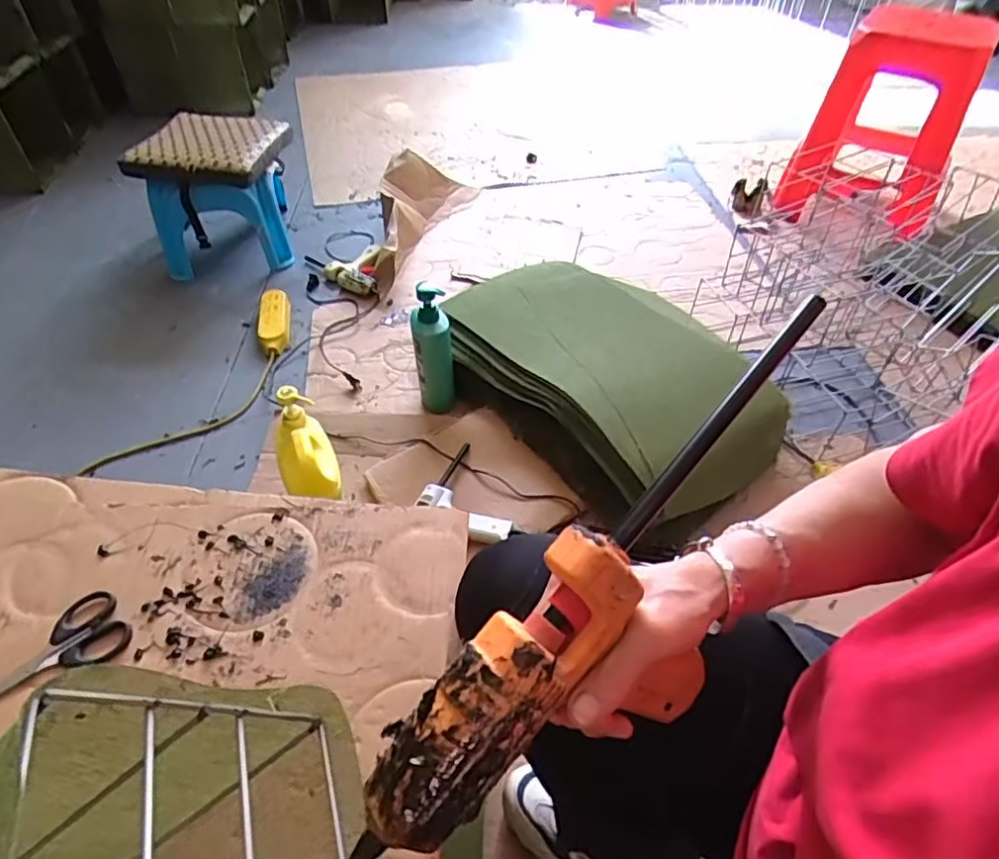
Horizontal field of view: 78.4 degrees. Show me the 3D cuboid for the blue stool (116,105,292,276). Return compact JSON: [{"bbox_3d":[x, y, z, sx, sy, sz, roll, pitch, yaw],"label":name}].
[{"bbox_3d":[-0.656,-0.556,1.448,0.314,0.260,0.297,0,46,-2],"label":"blue stool"}]

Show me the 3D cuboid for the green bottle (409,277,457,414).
[{"bbox_3d":[-0.118,-0.136,1.092,0.070,0.261,0.069,-4,46,-6],"label":"green bottle"}]

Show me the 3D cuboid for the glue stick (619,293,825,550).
[{"bbox_3d":[0.117,-0.008,0.317,0.009,0.013,0.173,37,79,27],"label":"glue stick"}]

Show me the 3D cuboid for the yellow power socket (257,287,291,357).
[{"bbox_3d":[-0.489,-0.236,1.326,0.067,0.035,0.194,-8,47,-10],"label":"yellow power socket"}]

